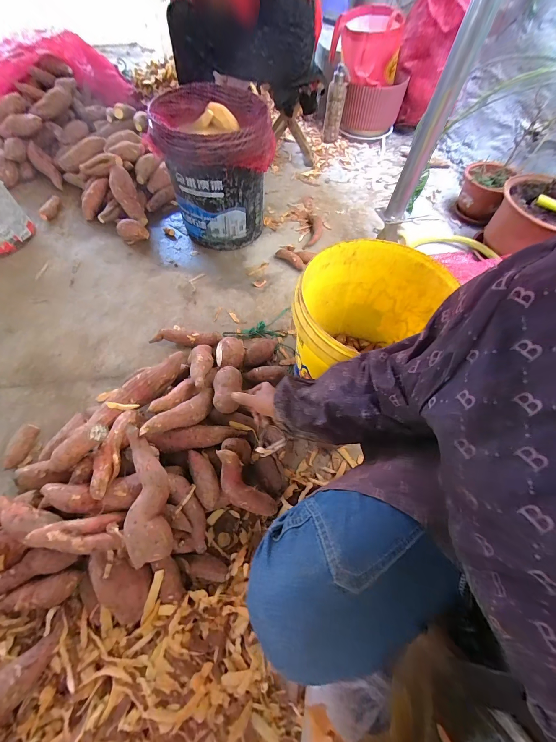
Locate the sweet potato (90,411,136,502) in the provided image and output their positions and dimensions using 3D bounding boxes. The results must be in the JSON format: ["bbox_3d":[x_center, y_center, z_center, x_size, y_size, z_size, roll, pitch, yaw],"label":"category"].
[{"bbox_3d":[-0.319,0.148,0.524,0.039,0.031,0.180,-2,44,-5],"label":"sweet potato"}]

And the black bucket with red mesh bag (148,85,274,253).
[{"bbox_3d":[-0.201,-0.667,0.934,0.339,0.357,0.328,-4,62,-6],"label":"black bucket with red mesh bag"}]

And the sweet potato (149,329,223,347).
[{"bbox_3d":[-0.270,-0.093,0.801,0.197,0.045,0.054,6,61,-1],"label":"sweet potato"}]

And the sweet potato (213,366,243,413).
[{"bbox_3d":[-0.115,0.037,0.631,0.064,0.051,0.130,6,45,-1],"label":"sweet potato"}]

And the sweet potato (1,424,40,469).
[{"bbox_3d":[-0.603,0.177,0.635,0.039,0.043,0.106,1,61,-3],"label":"sweet potato"}]

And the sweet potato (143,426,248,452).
[{"bbox_3d":[-0.172,0.140,0.587,0.198,0.042,0.047,-5,63,-8],"label":"sweet potato"}]

